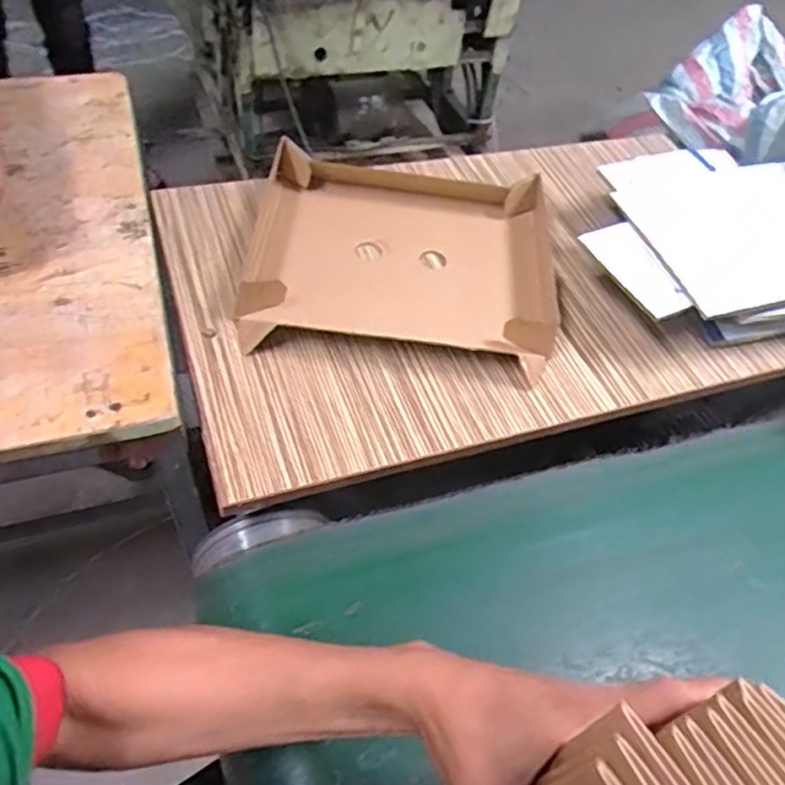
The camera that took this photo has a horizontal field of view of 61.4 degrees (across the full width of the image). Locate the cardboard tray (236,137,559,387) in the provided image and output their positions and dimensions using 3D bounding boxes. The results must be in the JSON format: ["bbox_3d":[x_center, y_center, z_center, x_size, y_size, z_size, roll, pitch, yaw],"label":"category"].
[{"bbox_3d":[0.014,-0.145,0.712,0.310,0.053,0.310,6,50,-2],"label":"cardboard tray"}]

